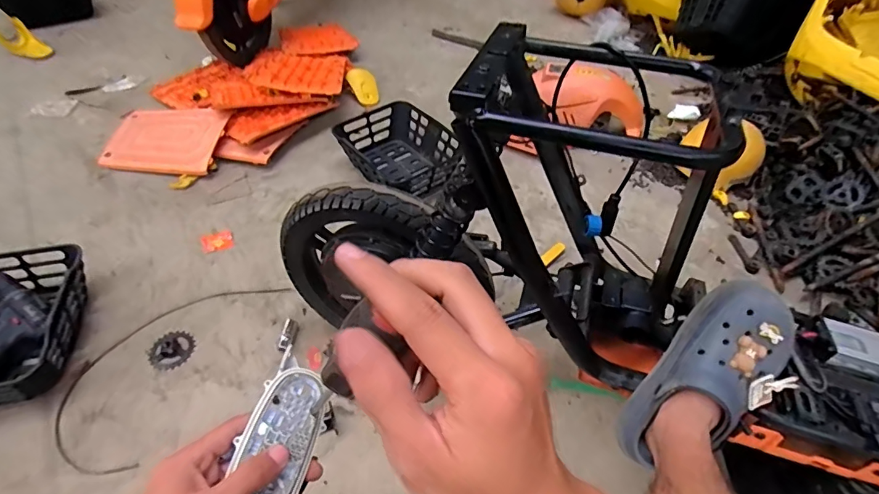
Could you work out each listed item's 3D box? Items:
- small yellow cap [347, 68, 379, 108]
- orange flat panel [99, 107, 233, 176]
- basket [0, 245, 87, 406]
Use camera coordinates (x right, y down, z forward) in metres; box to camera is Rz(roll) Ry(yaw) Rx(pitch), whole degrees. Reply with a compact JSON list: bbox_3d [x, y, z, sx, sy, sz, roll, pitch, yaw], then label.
[{"bbox_3d":[-0.261,-0.553,1.595,0.099,0.030,0.141,-30,92,-29],"label":"small yellow cap"},{"bbox_3d":[-0.782,-0.318,1.334,0.305,0.030,0.245,4,60,5],"label":"orange flat panel"},{"bbox_3d":[-0.834,0.159,0.896,0.267,0.144,0.324,-5,49,-7],"label":"basket"}]

